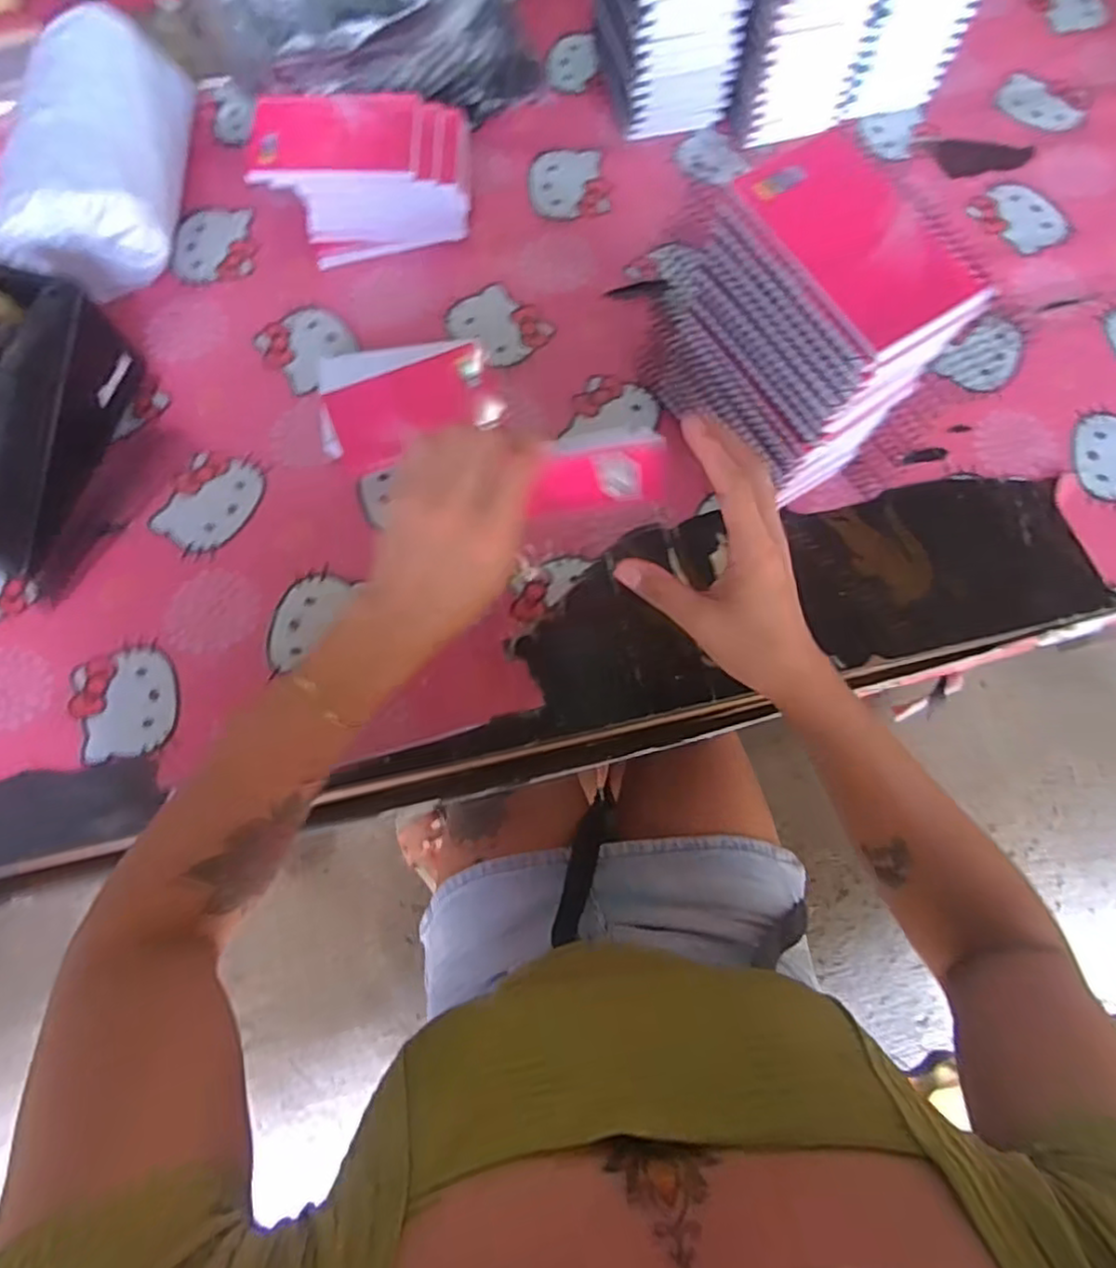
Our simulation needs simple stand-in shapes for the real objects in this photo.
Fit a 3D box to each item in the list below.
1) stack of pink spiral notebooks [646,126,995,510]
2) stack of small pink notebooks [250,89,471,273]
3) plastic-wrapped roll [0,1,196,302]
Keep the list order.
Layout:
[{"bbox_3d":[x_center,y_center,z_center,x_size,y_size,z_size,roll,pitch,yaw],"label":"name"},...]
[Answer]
[{"bbox_3d":[0.152,-0.192,0.458,0.091,0.191,0.151,-31,76,-10],"label":"stack of pink spiral notebooks"},{"bbox_3d":[-0.158,-0.378,0.569,0.168,0.069,0.098,-4,73,-2],"label":"stack of small pink notebooks"},{"bbox_3d":[-0.366,-0.379,0.548,0.119,0.096,0.190,-1,73,-1],"label":"plastic-wrapped roll"}]

